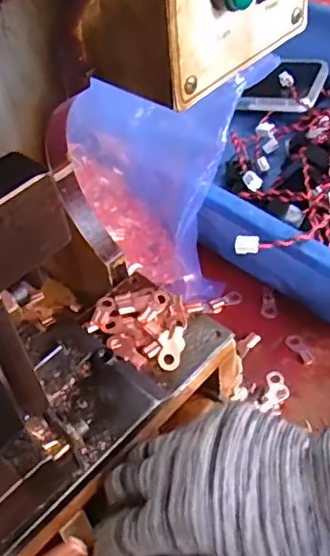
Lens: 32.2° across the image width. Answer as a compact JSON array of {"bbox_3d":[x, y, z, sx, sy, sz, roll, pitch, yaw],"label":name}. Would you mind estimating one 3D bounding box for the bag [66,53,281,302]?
[{"bbox_3d":[-0.021,-0.077,0.413,0.159,0.147,0.078,17,52,21],"label":"bag"}]

